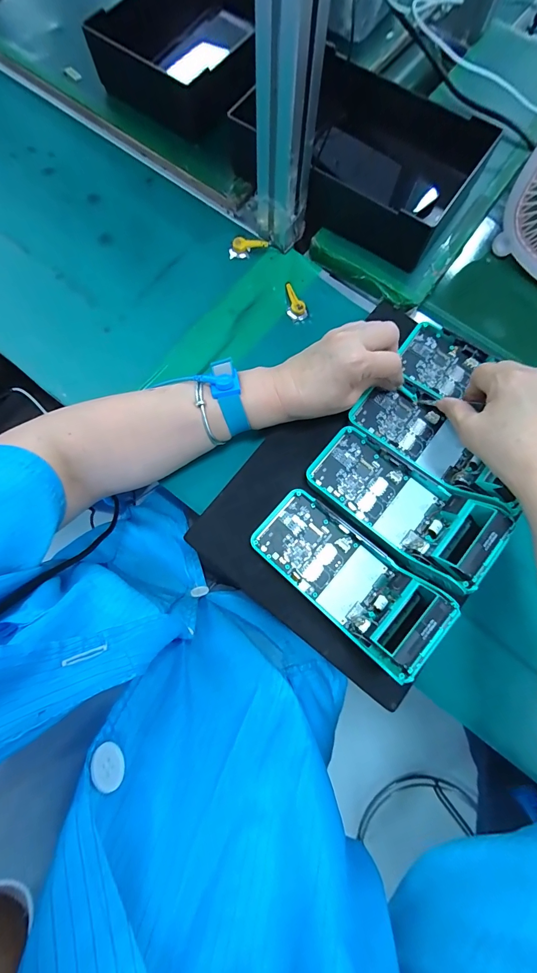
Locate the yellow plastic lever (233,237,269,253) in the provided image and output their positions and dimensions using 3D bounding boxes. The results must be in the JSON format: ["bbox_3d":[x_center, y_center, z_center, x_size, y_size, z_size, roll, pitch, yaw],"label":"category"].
[{"bbox_3d":[-0.022,-0.289,0.428,0.041,0.011,0.013,-4,78,-2],"label":"yellow plastic lever"}]

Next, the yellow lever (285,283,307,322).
[{"bbox_3d":[0.028,-0.217,0.419,0.019,0.010,0.047,-26,80,-6],"label":"yellow lever"}]

